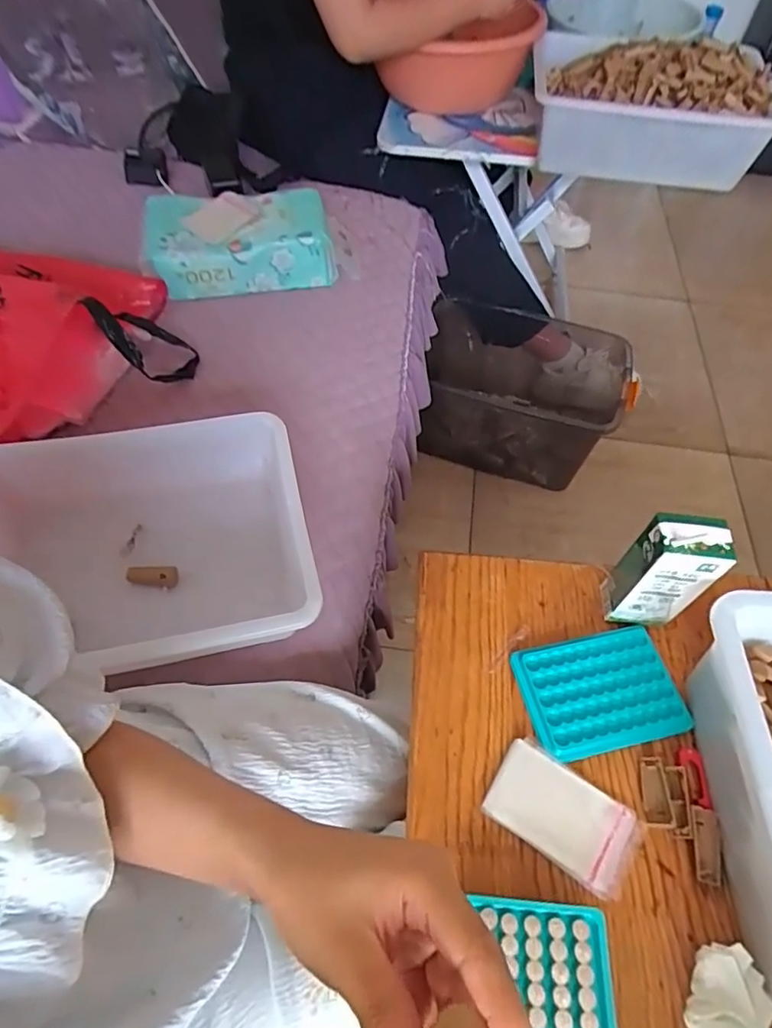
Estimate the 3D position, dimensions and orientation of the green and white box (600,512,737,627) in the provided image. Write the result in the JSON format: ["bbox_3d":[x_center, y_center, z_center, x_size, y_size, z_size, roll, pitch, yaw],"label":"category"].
[{"bbox_3d":[0.235,0.051,0.491,0.055,0.139,0.040,7,56,2],"label":"green and white box"}]

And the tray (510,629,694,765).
[{"bbox_3d":[0.184,0.153,0.496,0.129,0.014,0.095,-9,57,-9],"label":"tray"}]

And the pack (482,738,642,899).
[{"bbox_3d":[0.137,0.233,0.442,0.111,0.007,0.066,31,60,17],"label":"pack"}]

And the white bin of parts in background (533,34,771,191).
[{"bbox_3d":[0.469,-0.727,1.040,0.401,0.164,0.274,5,56,1],"label":"white bin of parts in background"}]

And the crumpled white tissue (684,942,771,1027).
[{"bbox_3d":[0.224,0.317,0.373,0.045,0.030,0.057,23,58,12],"label":"crumpled white tissue"}]

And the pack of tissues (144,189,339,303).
[{"bbox_3d":[-0.227,-0.426,0.890,0.272,0.094,0.162,-12,58,-10],"label":"pack of tissues"}]

